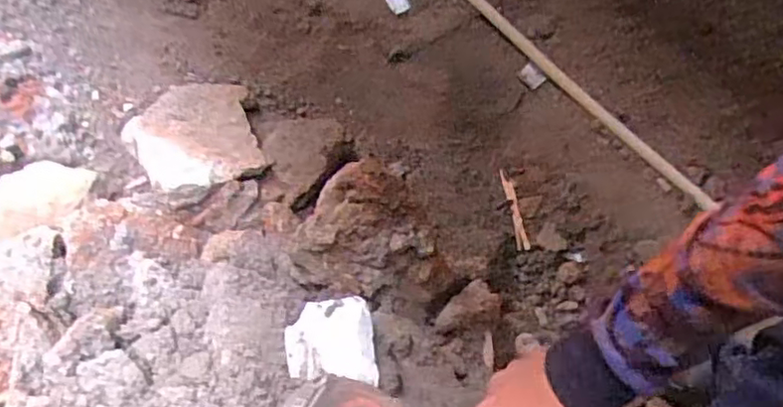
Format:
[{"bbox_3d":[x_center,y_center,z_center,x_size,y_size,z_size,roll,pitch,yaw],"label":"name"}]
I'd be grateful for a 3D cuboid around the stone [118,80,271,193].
[{"bbox_3d":[-0.320,-0.102,1.025,0.198,0.058,0.260,-14,46,-22],"label":"stone"}]

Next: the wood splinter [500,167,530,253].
[{"bbox_3d":[0.213,0.010,1.087,0.022,0.014,0.150,-4,70,-7],"label":"wood splinter"}]

